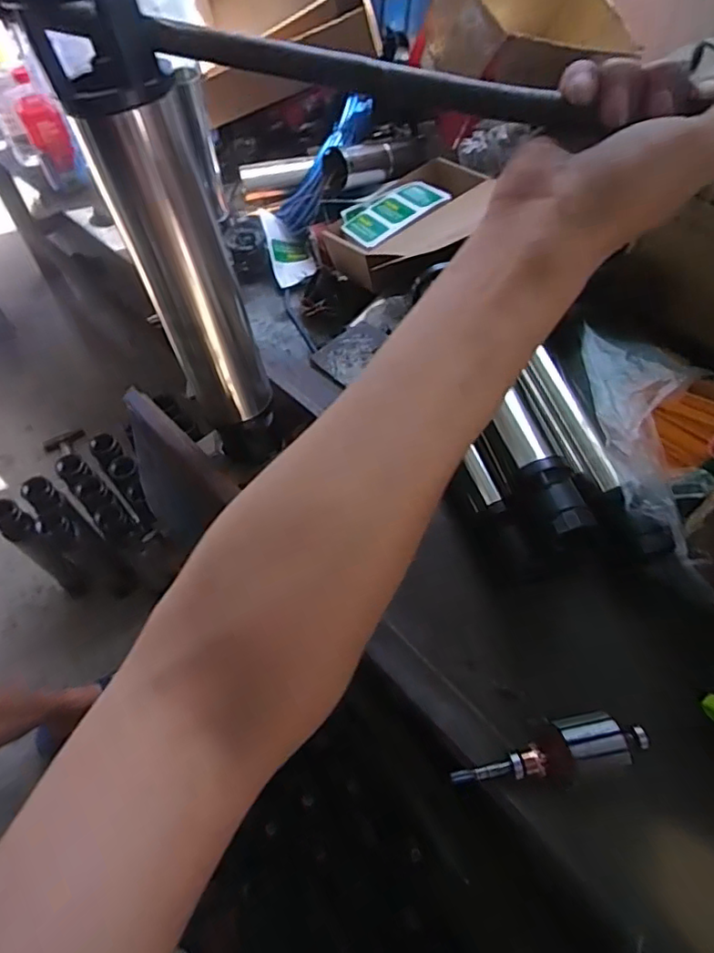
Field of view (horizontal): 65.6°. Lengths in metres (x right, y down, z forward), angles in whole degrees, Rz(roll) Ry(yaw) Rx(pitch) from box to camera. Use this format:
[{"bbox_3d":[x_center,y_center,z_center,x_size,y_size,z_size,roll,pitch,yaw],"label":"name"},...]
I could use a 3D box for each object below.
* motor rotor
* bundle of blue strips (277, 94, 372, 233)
[{"bbox_3d":[0.175,0.249,0.501,0.181,0.052,0.049,-8,58,-4],"label":"motor rotor"},{"bbox_3d":[-0.055,-0.613,1.065,0.092,0.053,0.322,27,81,17],"label":"bundle of blue strips"}]

